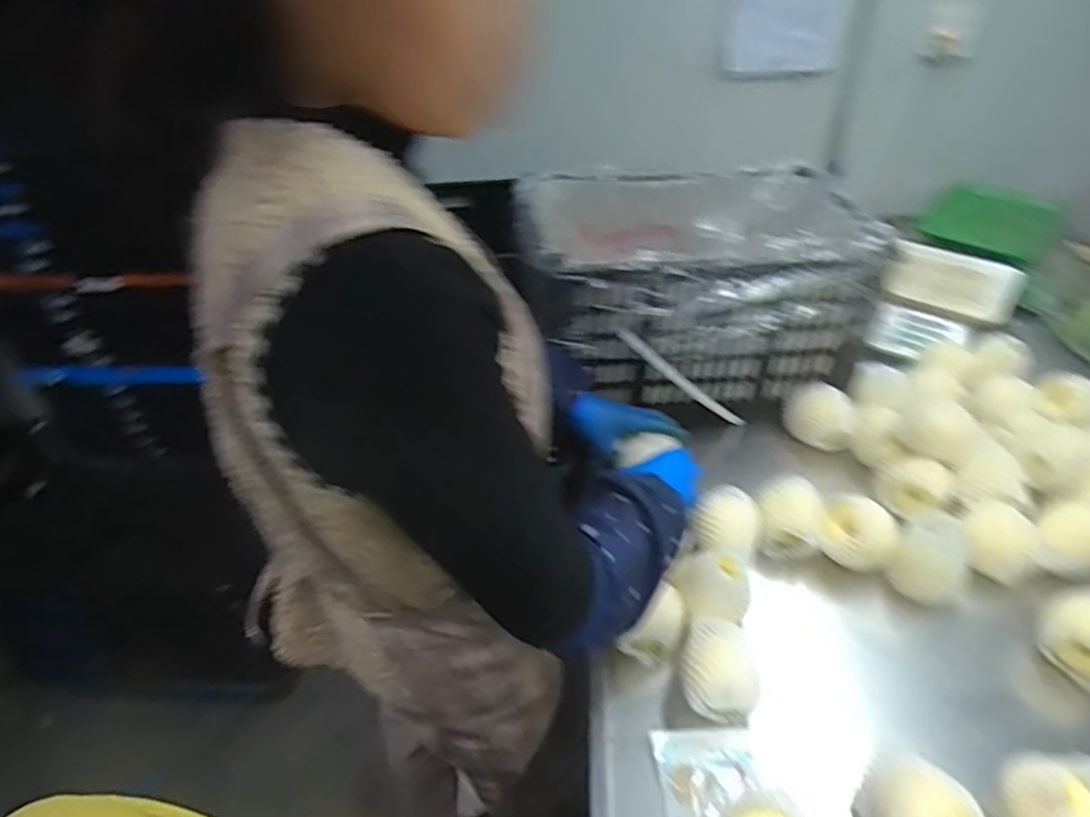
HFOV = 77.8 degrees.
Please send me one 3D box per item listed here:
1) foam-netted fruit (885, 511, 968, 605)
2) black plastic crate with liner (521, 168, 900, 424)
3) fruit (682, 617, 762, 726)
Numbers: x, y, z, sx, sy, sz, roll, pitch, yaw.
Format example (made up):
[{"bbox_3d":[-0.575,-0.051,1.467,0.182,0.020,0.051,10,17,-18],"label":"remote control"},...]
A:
[{"bbox_3d":[0.460,0.176,0.800,0.061,0.102,0.076,-30,46,-28],"label":"foam-netted fruit"},{"bbox_3d":[0.249,-0.216,1.131,0.460,0.276,0.395,-5,40,-1],"label":"black plastic crate with liner"},{"bbox_3d":[0.191,0.293,0.733,0.084,0.075,0.097,9,41,14],"label":"fruit"}]

